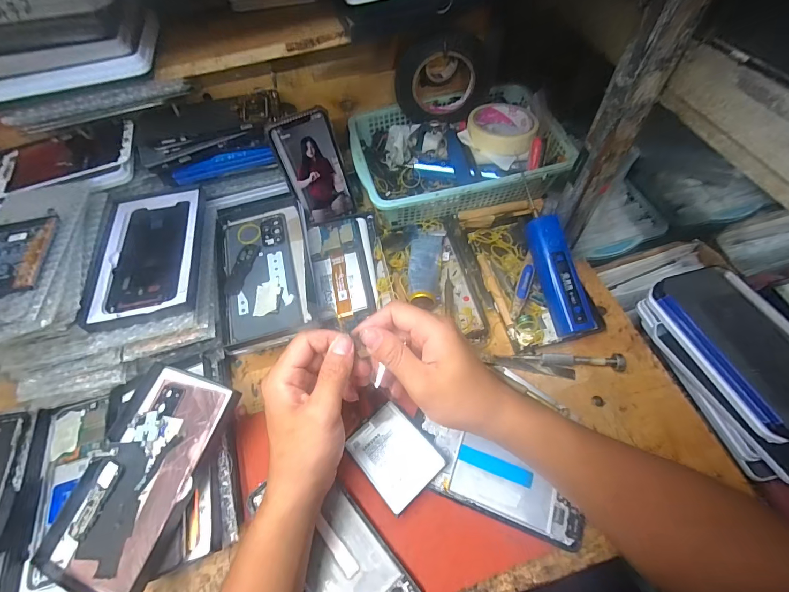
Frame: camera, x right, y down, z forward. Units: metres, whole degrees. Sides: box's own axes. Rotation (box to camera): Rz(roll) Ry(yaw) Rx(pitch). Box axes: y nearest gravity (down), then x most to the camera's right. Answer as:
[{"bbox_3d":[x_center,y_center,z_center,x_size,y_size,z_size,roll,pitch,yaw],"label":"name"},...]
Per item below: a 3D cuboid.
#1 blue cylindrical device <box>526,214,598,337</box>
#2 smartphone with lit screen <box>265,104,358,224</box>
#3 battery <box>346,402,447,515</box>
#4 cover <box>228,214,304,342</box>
[{"bbox_3d":[0.181,-0.024,0.408,0.030,0.032,0.131,-12,78,-5],"label":"blue cylindrical device"},{"bbox_3d":[-0.099,-0.158,0.468,0.073,0.140,0.007,-27,42,-10],"label":"smartphone with lit screen"},{"bbox_3d":[-0.001,0.148,0.345,0.061,0.004,0.080,-39,57,-16],"label":"battery"},{"bbox_3d":[-0.149,-0.028,0.410,0.072,0.004,0.157,-15,59,-5],"label":"cover"}]

